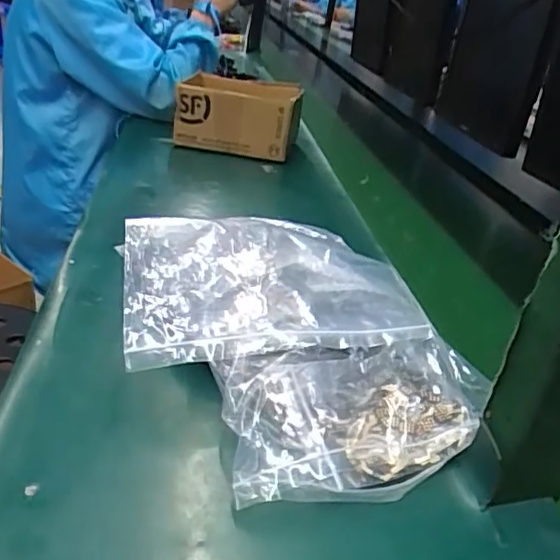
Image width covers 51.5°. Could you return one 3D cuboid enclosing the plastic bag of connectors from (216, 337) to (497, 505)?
[{"bbox_3d":[0.057,0.094,0.400,0.191,0.046,0.111,0,30,-13],"label":"plastic bag of connectors"}]

